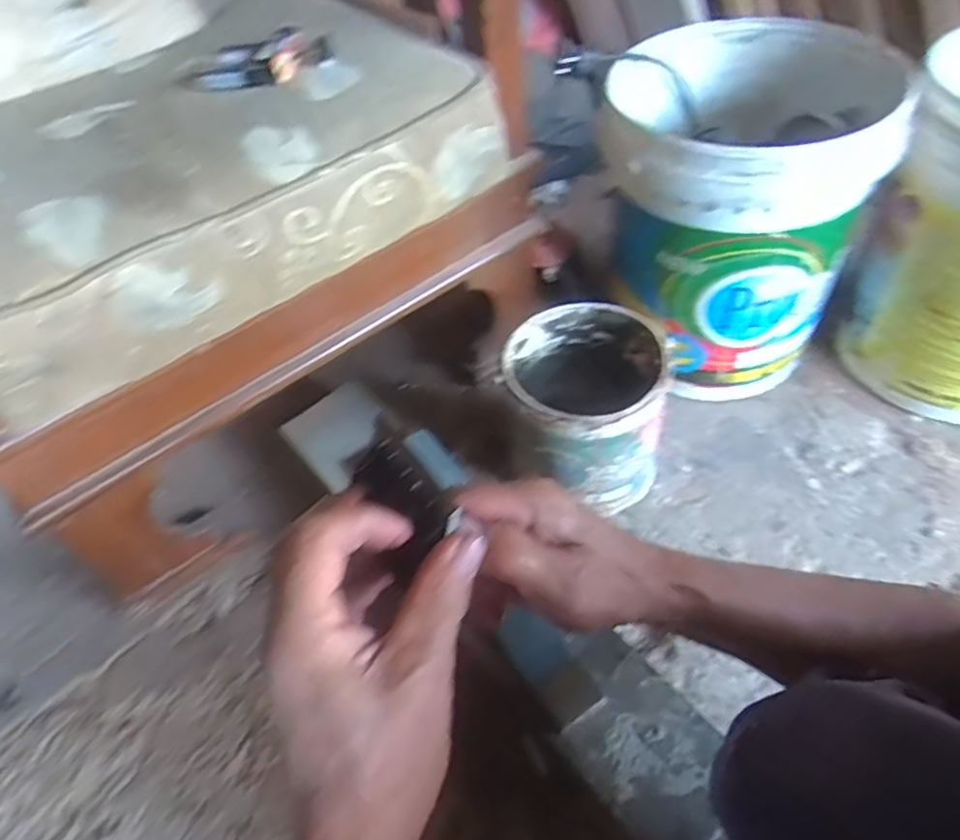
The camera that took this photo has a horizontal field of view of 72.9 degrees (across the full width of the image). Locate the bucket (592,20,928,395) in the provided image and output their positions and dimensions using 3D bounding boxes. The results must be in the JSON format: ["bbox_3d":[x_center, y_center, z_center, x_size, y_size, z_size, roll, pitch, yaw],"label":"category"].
[{"bbox_3d":[0.299,-0.256,0.803,0.301,0.314,0.295,-3,50,4],"label":"bucket"}]

